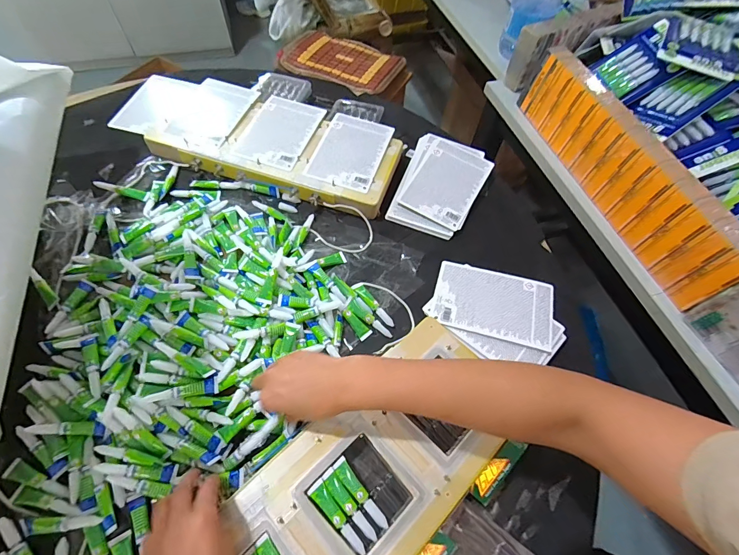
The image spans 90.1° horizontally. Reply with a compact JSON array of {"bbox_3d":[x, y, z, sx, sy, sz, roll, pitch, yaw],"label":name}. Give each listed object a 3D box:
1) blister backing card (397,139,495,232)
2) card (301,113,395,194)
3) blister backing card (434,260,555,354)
[{"bbox_3d":[0.137,-0.170,0.653,0.117,0.007,0.166,29,68,9],"label":"blister backing card"},{"bbox_3d":[-0.031,-0.227,0.654,0.114,0.006,0.171,17,62,5],"label":"card"},{"bbox_3d":[0.182,0.035,0.543,0.167,0.006,0.112,14,56,11],"label":"blister backing card"}]

